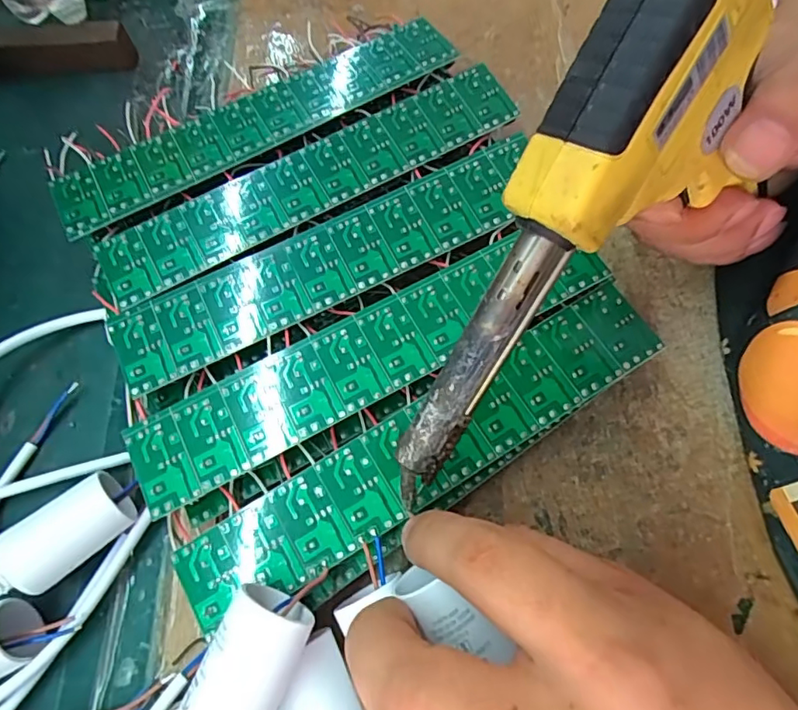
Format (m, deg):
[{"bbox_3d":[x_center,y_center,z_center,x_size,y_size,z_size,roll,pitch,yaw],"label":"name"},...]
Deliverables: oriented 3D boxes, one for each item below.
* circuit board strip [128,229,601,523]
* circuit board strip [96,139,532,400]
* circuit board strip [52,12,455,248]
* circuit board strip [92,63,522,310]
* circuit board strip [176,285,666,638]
[{"bbox_3d":[-0.011,-0.001,0.215,0.200,0.007,0.039,-27,72,-7],"label":"circuit board strip"},{"bbox_3d":[-0.029,-0.042,0.230,0.192,0.004,0.039,-26,72,-7],"label":"circuit board strip"},{"bbox_3d":[-0.067,-0.114,0.256,0.199,0.006,0.037,-28,72,-7],"label":"circuit board strip"},{"bbox_3d":[-0.039,-0.082,0.244,0.200,0.004,0.036,-29,72,-8],"label":"circuit board strip"},{"bbox_3d":[0.011,0.034,0.202,0.200,0.004,0.035,-30,72,-8],"label":"circuit board strip"}]

